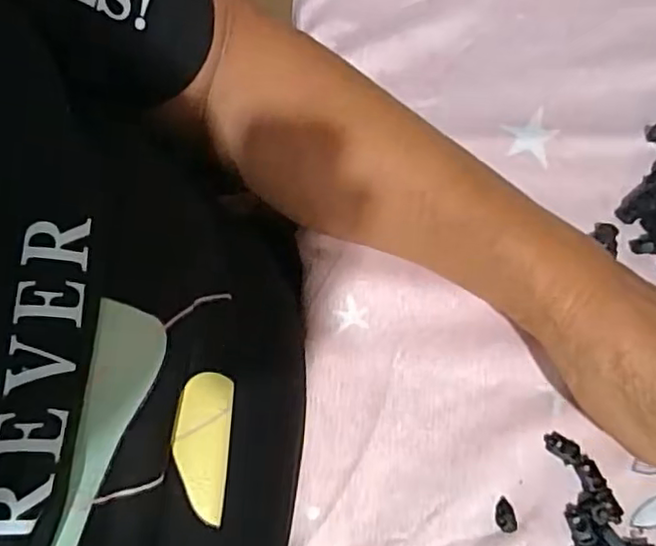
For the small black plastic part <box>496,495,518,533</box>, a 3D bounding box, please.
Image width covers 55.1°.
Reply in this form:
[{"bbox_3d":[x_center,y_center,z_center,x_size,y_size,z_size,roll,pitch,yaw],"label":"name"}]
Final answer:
[{"bbox_3d":[0.083,0.113,0.293,0.009,0.004,0.015,-2,70,-1],"label":"small black plastic part"}]

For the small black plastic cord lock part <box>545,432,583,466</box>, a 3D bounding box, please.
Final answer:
[{"bbox_3d":[0.114,0.085,0.304,0.019,0.004,0.010,40,74,13],"label":"small black plastic cord lock part"}]

